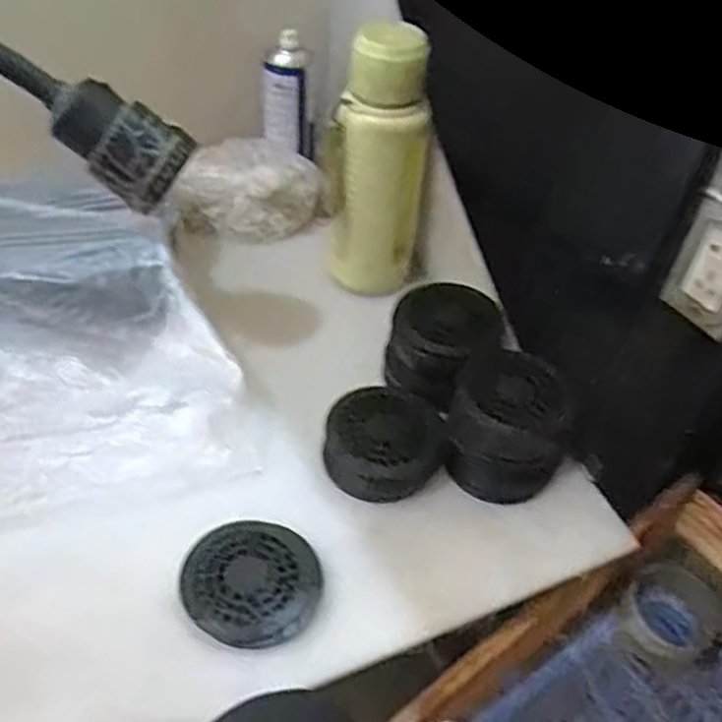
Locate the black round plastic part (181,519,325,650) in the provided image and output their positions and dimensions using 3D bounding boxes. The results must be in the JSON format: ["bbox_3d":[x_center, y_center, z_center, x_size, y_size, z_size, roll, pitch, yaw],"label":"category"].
[{"bbox_3d":[-0.082,0.168,0.577,0.102,0.008,0.102,4,44,-4],"label":"black round plastic part"}]

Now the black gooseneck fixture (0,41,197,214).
[{"bbox_3d":[-0.398,-0.209,0.536,0.537,0.165,0.105,0,45,-7],"label":"black gooseneck fixture"}]

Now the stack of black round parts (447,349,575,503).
[{"bbox_3d":[0.131,0.056,0.662,0.104,0.085,0.104,17,45,10],"label":"stack of black round parts"}]

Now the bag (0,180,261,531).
[{"bbox_3d":[-0.311,-0.028,0.669,0.349,0.092,0.359,-12,47,-18],"label":"bag"}]

